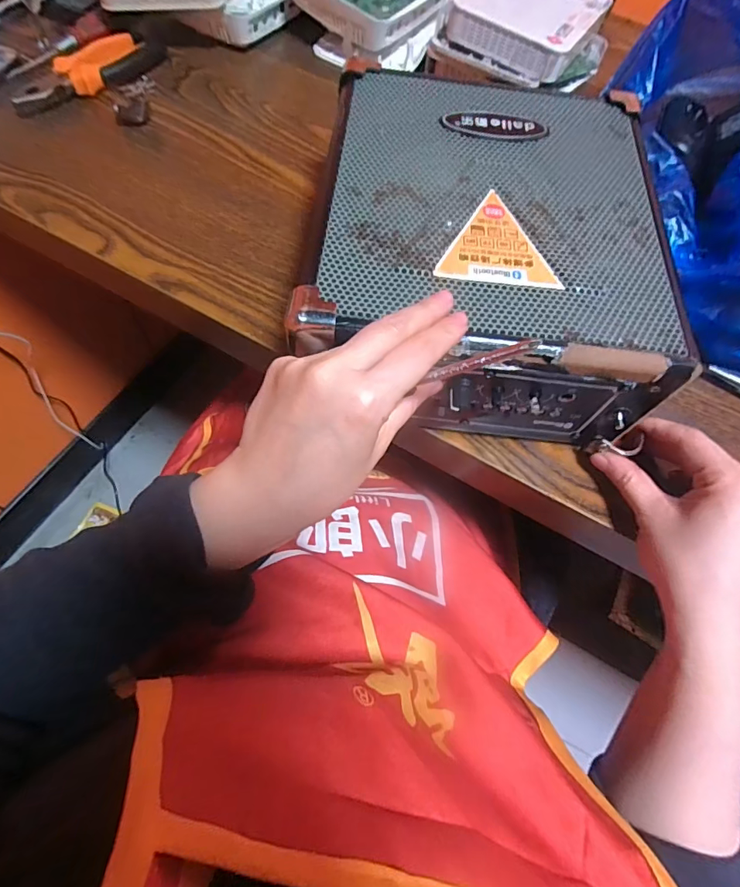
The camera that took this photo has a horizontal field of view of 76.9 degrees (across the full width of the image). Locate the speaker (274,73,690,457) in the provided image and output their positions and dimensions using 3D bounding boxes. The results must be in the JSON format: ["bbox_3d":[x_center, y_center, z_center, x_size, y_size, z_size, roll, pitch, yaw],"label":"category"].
[{"bbox_3d":[0.072,-0.130,0.298,0.206,0.081,0.253,3,70,0],"label":"speaker"}]

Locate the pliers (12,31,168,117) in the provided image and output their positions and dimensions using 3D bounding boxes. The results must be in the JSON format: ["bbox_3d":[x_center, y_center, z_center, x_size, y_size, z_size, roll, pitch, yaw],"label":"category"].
[{"bbox_3d":[-0.263,-0.350,0.434,0.045,0.023,0.154,31,65,10],"label":"pliers"}]

